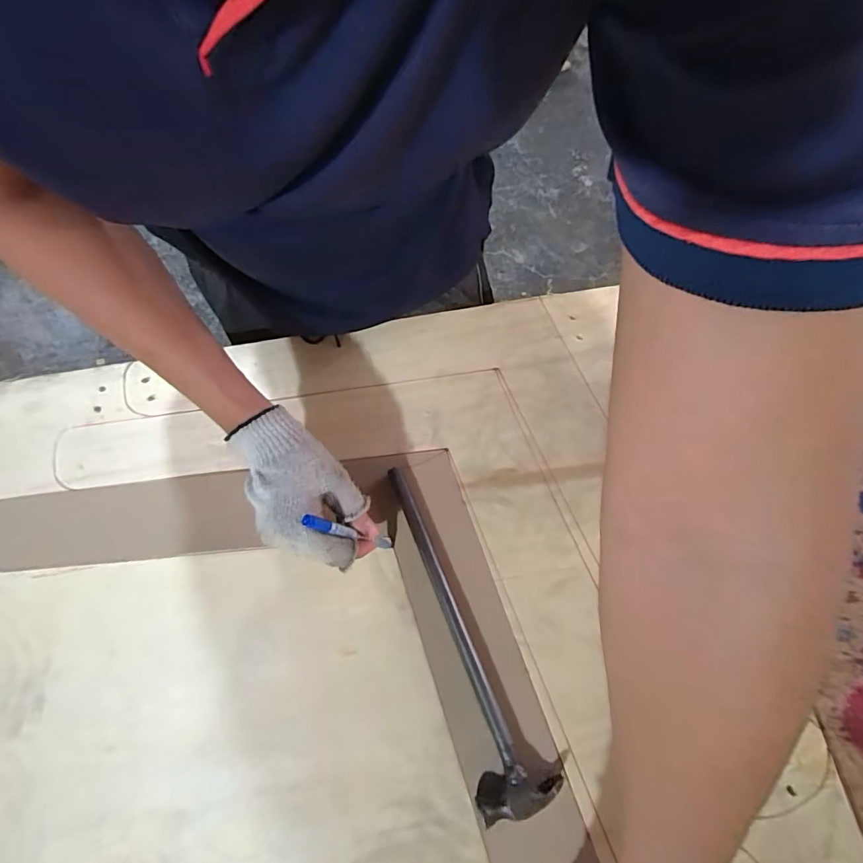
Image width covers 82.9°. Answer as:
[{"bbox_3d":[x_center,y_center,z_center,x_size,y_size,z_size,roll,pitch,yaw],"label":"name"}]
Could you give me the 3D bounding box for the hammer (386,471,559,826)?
[{"bbox_3d":[0.019,0.169,0.436,0.063,0.035,0.298,-20,68,-6],"label":"hammer"}]

